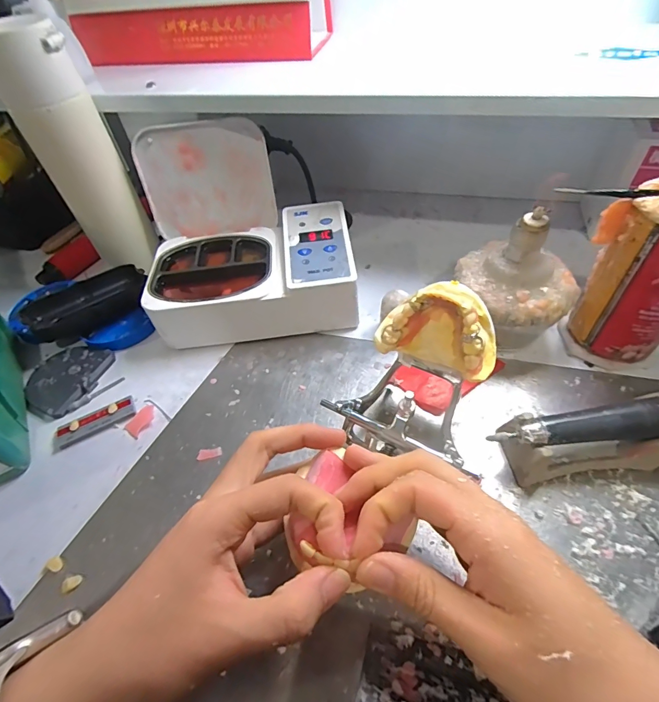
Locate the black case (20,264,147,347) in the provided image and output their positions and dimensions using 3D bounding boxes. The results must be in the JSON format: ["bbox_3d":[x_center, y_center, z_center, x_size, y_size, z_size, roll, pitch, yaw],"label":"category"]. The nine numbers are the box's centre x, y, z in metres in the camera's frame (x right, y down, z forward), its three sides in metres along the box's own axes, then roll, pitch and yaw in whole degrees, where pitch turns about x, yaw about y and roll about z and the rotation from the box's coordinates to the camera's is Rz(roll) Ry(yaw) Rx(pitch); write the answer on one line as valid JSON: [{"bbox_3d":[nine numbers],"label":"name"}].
[{"bbox_3d":[-0.238,-0.048,0.400,0.110,0.033,0.051,-38,56,-25],"label":"black case"}]

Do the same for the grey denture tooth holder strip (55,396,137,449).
[{"bbox_3d":[-0.192,0.058,0.327,0.063,0.007,0.019,-26,52,-18],"label":"grey denture tooth holder strip"}]

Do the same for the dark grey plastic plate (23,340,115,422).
[{"bbox_3d":[-0.236,0.023,0.359,0.058,0.005,0.074,20,53,20],"label":"dark grey plastic plate"}]

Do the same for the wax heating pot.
[{"bbox_3d":[-0.079,-0.107,0.371,0.191,0.130,0.159,-6,49,-1],"label":"wax heating pot"}]

